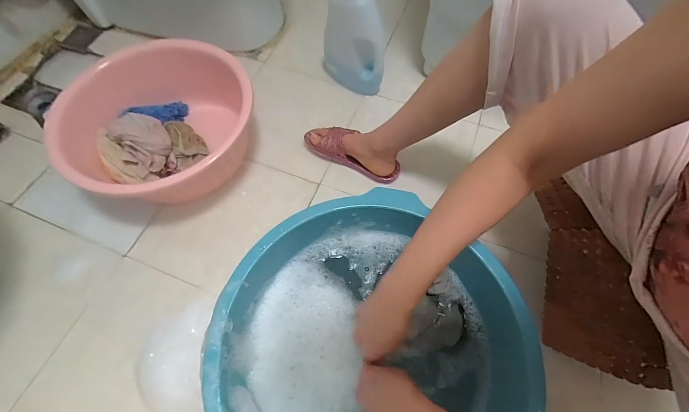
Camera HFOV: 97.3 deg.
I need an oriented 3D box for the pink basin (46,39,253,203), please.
[{"bbox_3d":[-0.366,-0.158,0.640,0.346,0.158,0.335,-7,64,-4],"label":"pink basin"}]

